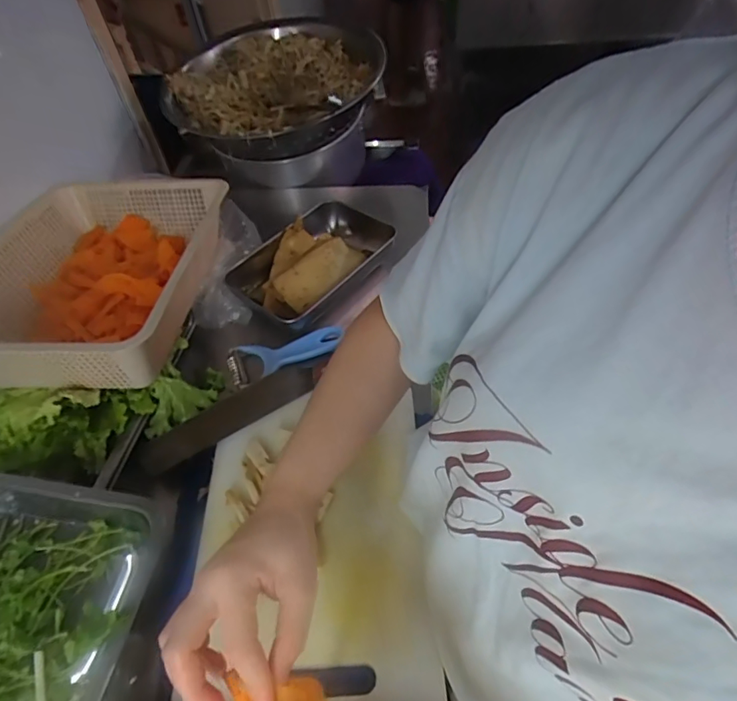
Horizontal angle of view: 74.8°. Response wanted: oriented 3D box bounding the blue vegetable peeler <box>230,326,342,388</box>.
[{"bbox_3d":[-0.101,0.006,0.599,0.145,0.017,0.060,-14,52,-5],"label":"blue vegetable peeler"}]

